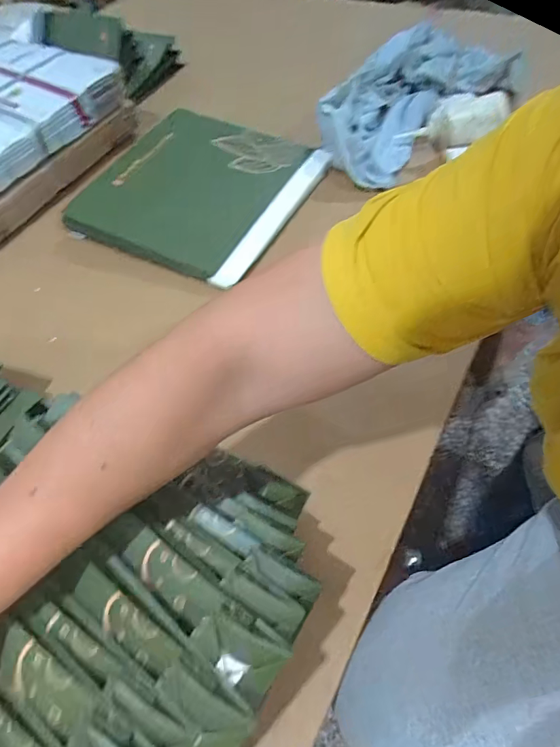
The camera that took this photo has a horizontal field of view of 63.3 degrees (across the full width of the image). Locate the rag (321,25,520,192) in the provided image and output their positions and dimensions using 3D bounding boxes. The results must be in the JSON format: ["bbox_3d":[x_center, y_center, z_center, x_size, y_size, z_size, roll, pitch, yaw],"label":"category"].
[{"bbox_3d":[0.221,-0.492,0.797,0.187,0.099,0.394,36,66,25],"label":"rag"}]

